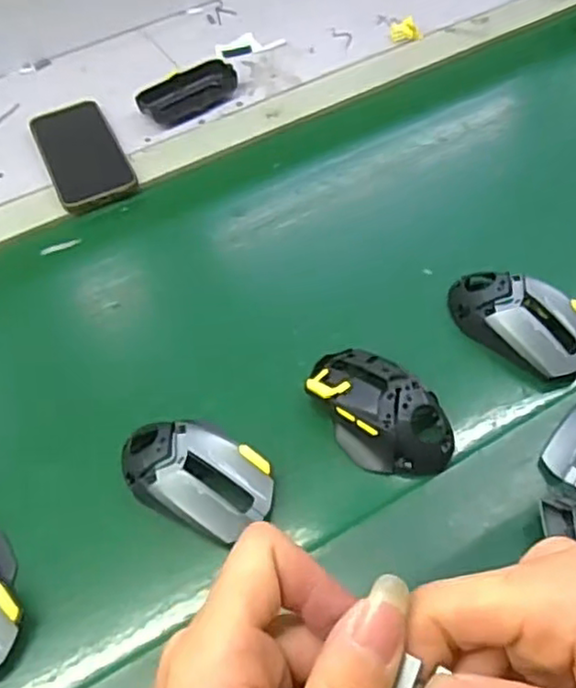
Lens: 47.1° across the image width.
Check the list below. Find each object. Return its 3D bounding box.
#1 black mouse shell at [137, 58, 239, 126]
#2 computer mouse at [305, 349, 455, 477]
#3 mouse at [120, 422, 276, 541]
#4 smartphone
[{"bbox_3d":[-0.109,-0.275,0.729,0.109,0.025,0.049,-33,59,-17],"label":"black mouse shell"},{"bbox_3d":[0.066,0.049,0.489,0.069,0.034,0.119,-41,61,-21],"label":"computer mouse"},{"bbox_3d":[-0.064,0.091,0.469,0.117,0.039,0.068,21,60,18],"label":"mouse"},{"bbox_3d":[-0.216,-0.201,0.692,0.075,0.011,0.161,-23,57,-11],"label":"smartphone"}]

